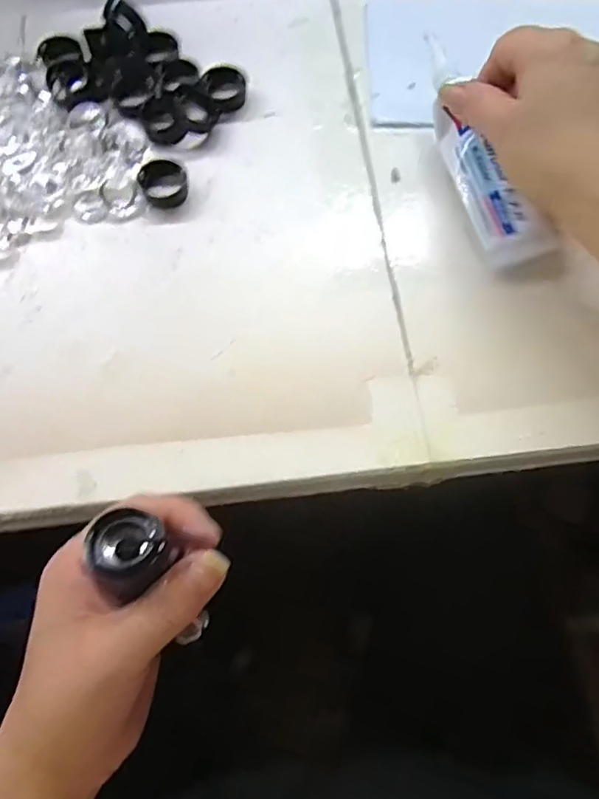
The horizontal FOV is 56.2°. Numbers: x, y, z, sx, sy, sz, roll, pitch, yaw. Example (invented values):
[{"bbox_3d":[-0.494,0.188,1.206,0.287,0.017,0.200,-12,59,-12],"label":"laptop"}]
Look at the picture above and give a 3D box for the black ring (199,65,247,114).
[{"bbox_3d":[-0.047,-0.193,0.351,0.027,0.013,0.026,0,68,-1],"label":"black ring"}]

